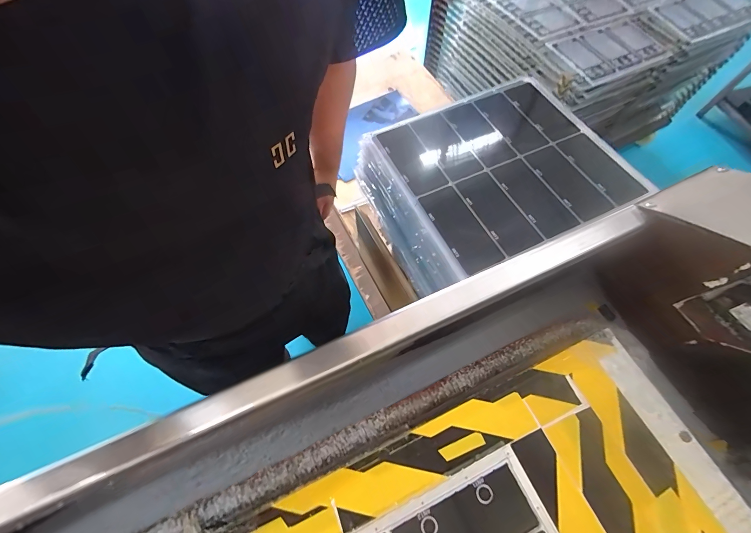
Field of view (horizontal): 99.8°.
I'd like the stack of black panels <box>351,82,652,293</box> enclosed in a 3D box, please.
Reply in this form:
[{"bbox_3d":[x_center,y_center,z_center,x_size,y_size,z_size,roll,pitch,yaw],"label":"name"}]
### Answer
[{"bbox_3d":[0.175,-0.135,0.507,0.335,0.095,0.269,-23,66,-9],"label":"stack of black panels"}]

